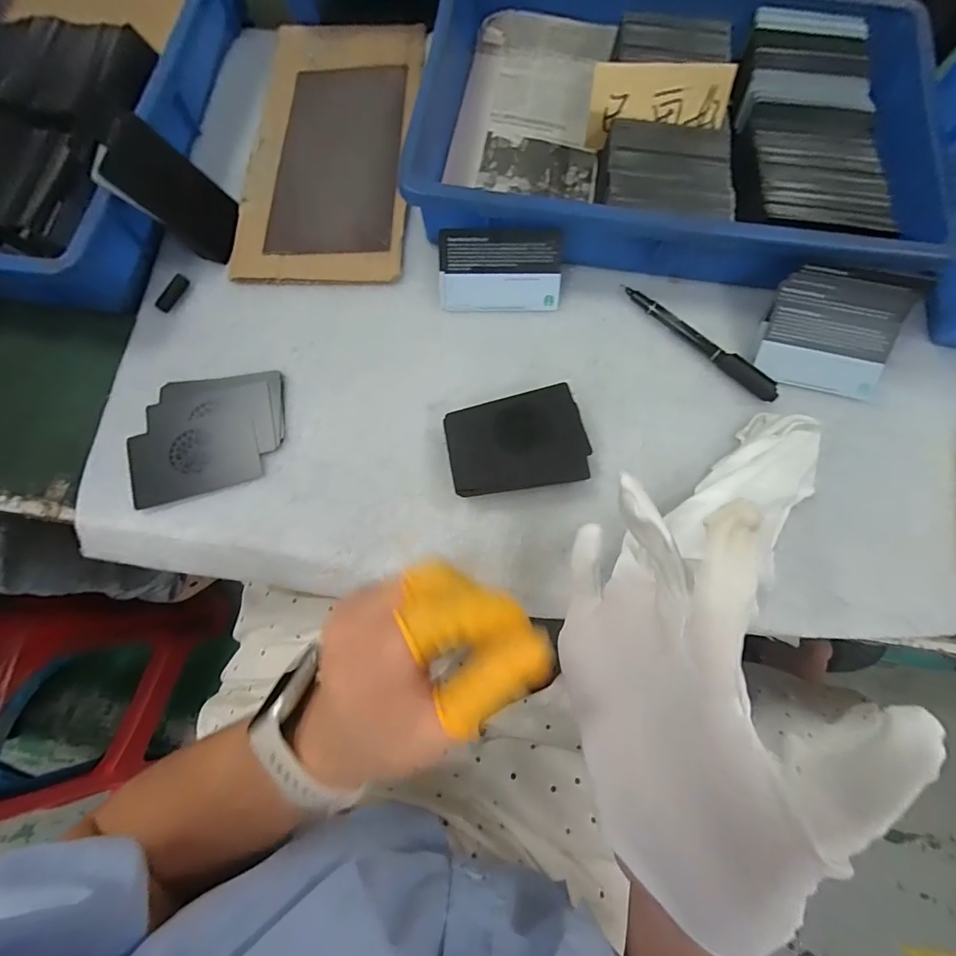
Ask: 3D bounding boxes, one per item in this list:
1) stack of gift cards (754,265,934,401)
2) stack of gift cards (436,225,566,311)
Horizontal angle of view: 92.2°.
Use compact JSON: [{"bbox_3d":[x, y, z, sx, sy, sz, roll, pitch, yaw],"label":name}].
[{"bbox_3d":[0.249,-0.104,0.321,0.089,0.039,0.069,16,78,4],"label":"stack of gift cards"},{"bbox_3d":[0.017,-0.152,0.338,0.087,0.009,0.055,-1,118,0],"label":"stack of gift cards"}]

